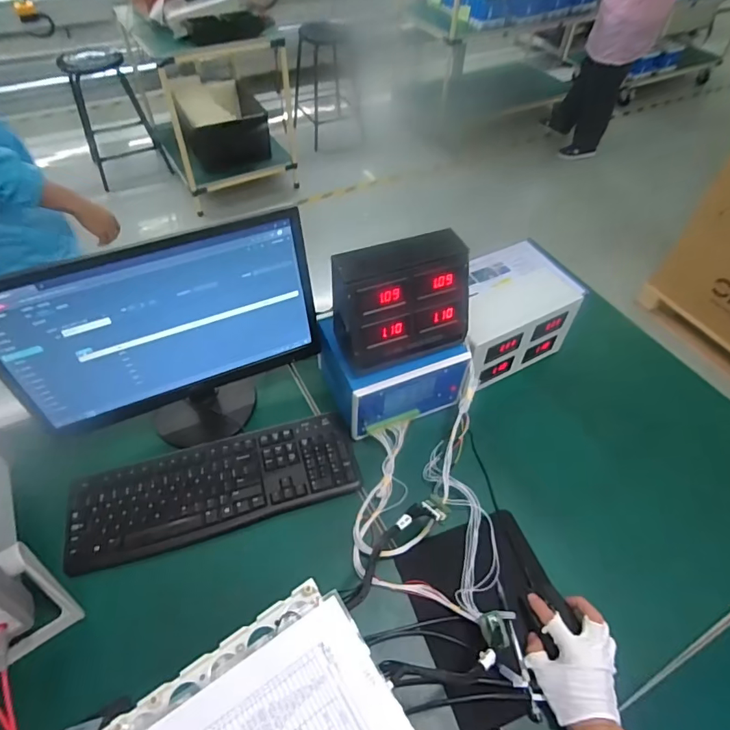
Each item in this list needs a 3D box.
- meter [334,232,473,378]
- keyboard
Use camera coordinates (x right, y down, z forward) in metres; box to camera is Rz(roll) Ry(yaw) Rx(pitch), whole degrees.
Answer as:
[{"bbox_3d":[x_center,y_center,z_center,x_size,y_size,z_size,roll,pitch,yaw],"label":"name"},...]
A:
[{"bbox_3d":[0.055,-0.094,0.694,0.201,0.157,0.100,-18,54,-14],"label":"meter"},{"bbox_3d":[-0.234,0.190,0.742,0.435,0.021,0.147,-15,53,-12],"label":"keyboard"}]

